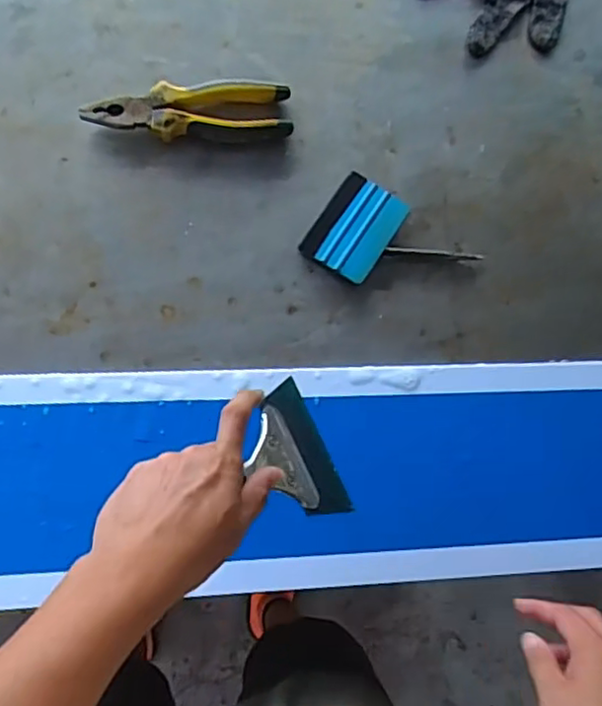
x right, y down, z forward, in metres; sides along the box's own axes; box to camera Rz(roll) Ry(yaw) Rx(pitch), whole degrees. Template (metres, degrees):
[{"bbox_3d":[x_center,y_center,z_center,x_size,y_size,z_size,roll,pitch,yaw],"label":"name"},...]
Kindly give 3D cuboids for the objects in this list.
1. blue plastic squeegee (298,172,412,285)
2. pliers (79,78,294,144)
[{"bbox_3d":[0.054,-0.122,0.624,0.072,0.017,0.097,34,81,-4],"label":"blue plastic squeegee"},{"bbox_3d":[-0.105,-0.227,0.604,0.188,0.025,0.053,-4,85,-8],"label":"pliers"}]

